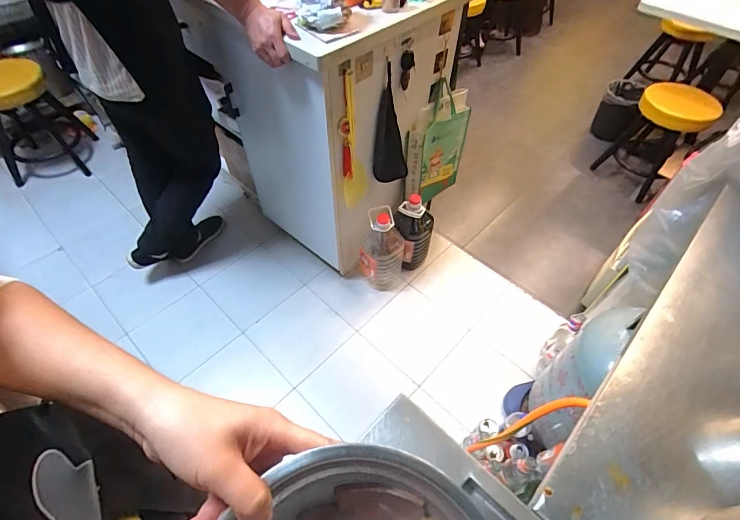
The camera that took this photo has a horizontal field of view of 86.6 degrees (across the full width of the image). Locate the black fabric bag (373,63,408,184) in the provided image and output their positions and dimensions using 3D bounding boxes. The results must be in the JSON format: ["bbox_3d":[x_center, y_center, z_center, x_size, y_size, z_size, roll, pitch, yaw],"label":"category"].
[{"bbox_3d":[0.070,-0.397,1.209,0.105,0.340,0.077,4,53,2],"label":"black fabric bag"}]

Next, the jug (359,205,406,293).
[{"bbox_3d":[0.045,-0.037,1.450,0.159,0.305,0.149,4,53,2],"label":"jug"}]

